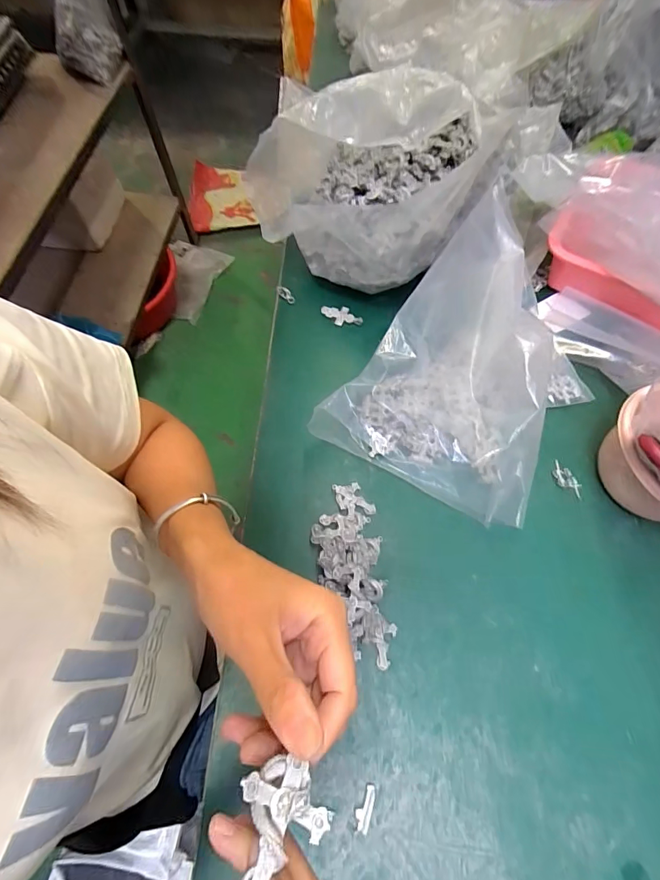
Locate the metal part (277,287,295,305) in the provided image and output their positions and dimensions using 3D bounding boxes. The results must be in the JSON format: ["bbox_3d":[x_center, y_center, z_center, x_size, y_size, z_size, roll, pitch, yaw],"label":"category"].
[{"bbox_3d":[-0.062,-0.205,0.544,0.030,0.006,0.013,43,111,1],"label":"metal part"}]

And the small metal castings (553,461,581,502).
[{"bbox_3d":[0.272,0.046,0.444,0.020,0.004,0.047,-26,68,-14],"label":"small metal castings"}]

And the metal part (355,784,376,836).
[{"bbox_3d":[0.028,0.298,0.313,0.012,0.004,0.030,18,65,6],"label":"metal part"}]

